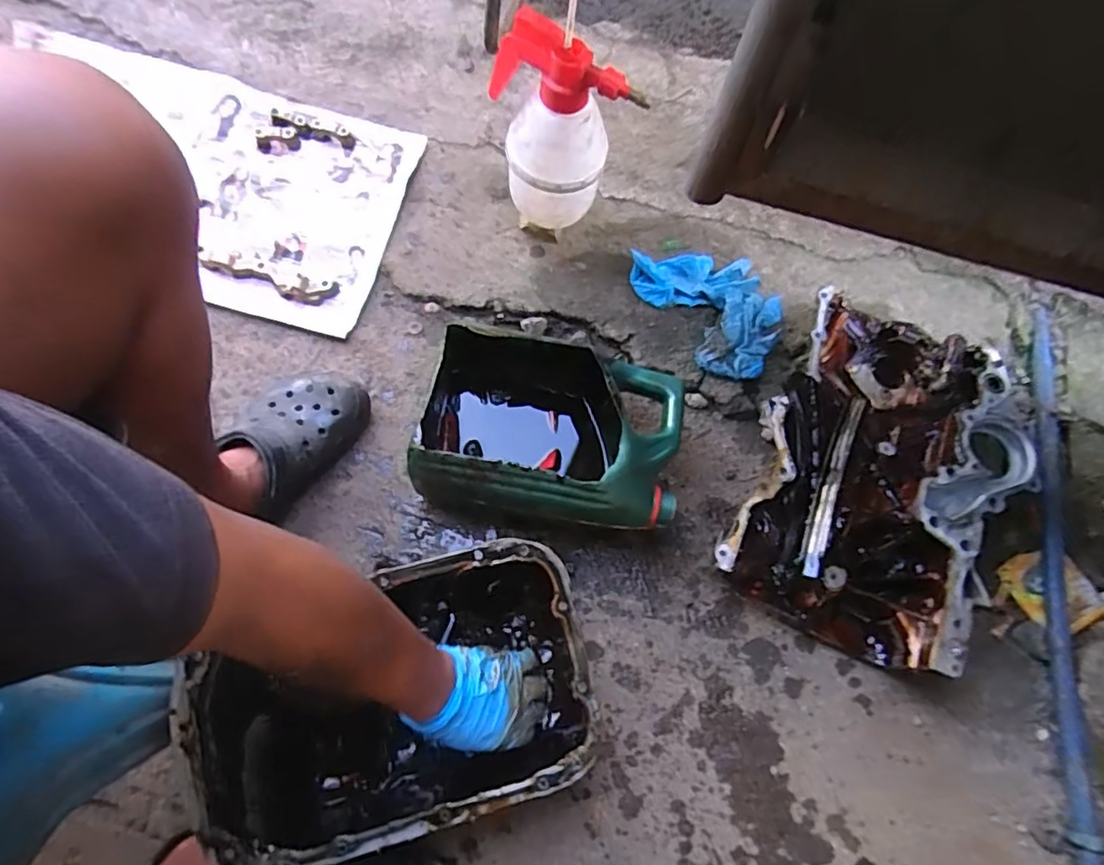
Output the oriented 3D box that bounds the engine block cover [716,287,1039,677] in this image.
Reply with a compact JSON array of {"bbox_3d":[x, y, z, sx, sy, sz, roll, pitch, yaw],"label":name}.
[{"bbox_3d":[0.372,0.041,0.690,0.276,0.076,0.392,26,73,6],"label":"engine block cover"}]

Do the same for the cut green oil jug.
[{"bbox_3d":[0.000,0.003,0.660,0.269,0.125,0.180,11,72,-1],"label":"cut green oil jug"}]

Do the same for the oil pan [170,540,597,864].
[{"bbox_3d":[-0.135,0.238,0.550,0.327,0.111,0.205,-14,74,-7],"label":"oil pan"}]

